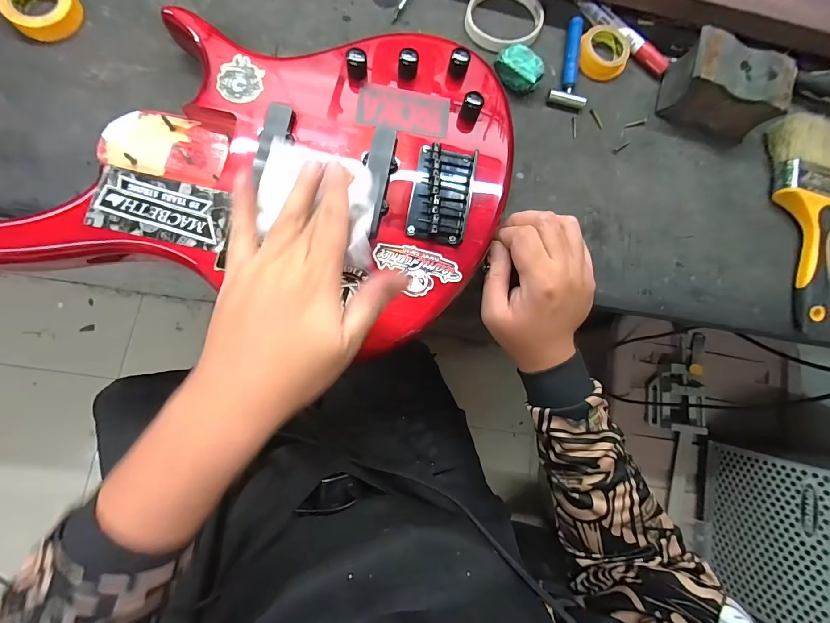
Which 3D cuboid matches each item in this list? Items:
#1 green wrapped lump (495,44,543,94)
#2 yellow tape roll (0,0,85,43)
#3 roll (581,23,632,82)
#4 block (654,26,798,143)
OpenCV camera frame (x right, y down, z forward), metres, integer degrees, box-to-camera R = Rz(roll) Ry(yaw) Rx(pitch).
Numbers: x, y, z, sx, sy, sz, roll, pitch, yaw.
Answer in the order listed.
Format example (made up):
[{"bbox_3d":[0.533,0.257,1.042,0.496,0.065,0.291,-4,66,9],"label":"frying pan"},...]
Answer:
[{"bbox_3d":[0.110,-0.256,0.373,0.048,0.020,0.032,39,78,0],"label":"green wrapped lump"},{"bbox_3d":[-0.348,-0.286,0.329,0.058,0.016,0.056,1,81,-7],"label":"yellow tape roll"},{"bbox_3d":[0.210,-0.291,0.398,0.060,0.018,0.057,1,81,-7],"label":"roll"},{"bbox_3d":[0.329,-0.239,0.378,0.103,0.052,0.071,18,80,-3],"label":"block"}]

